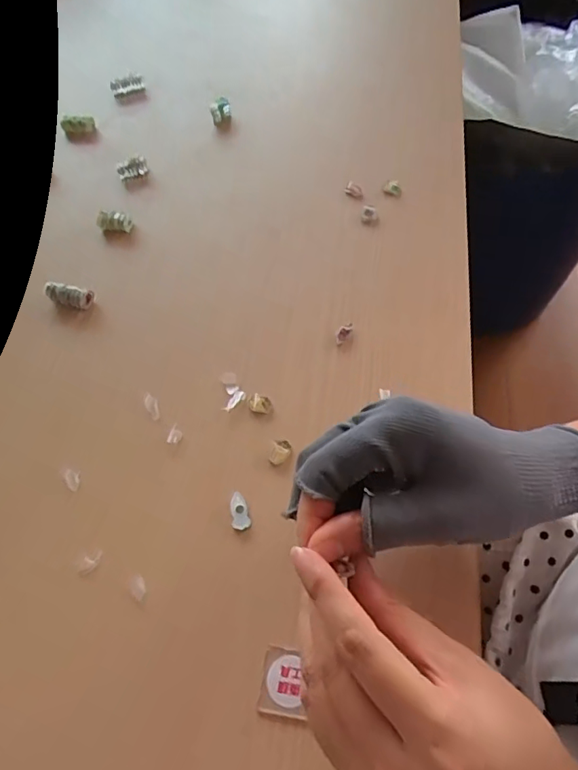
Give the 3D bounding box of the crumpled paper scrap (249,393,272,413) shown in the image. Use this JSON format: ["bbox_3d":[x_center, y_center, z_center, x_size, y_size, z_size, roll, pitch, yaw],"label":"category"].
[{"bbox_3d":[-0.019,0.012,0.348,0.014,0.007,0.011,9,59,10],"label":"crumpled paper scrap"}]

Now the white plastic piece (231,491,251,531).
[{"bbox_3d":[-0.029,0.074,0.312,0.010,0.004,0.022,-11,70,-2],"label":"white plastic piece"}]

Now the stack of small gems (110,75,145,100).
[{"bbox_3d":[-0.171,-0.316,0.562,0.040,0.019,0.020,-1,57,19],"label":"stack of small gems"}]

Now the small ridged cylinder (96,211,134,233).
[{"bbox_3d":[-0.149,-0.140,0.451,0.033,0.013,0.014,7,59,9],"label":"small ridged cylinder"}]

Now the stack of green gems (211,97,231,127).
[{"bbox_3d":[-0.067,-0.268,0.520,0.019,0.021,0.015,-13,58,-3],"label":"stack of green gems"}]

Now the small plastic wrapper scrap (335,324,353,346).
[{"bbox_3d":[0.038,-0.036,0.373,0.008,0.008,0.018,29,65,21],"label":"small plastic wrapper scrap"}]

